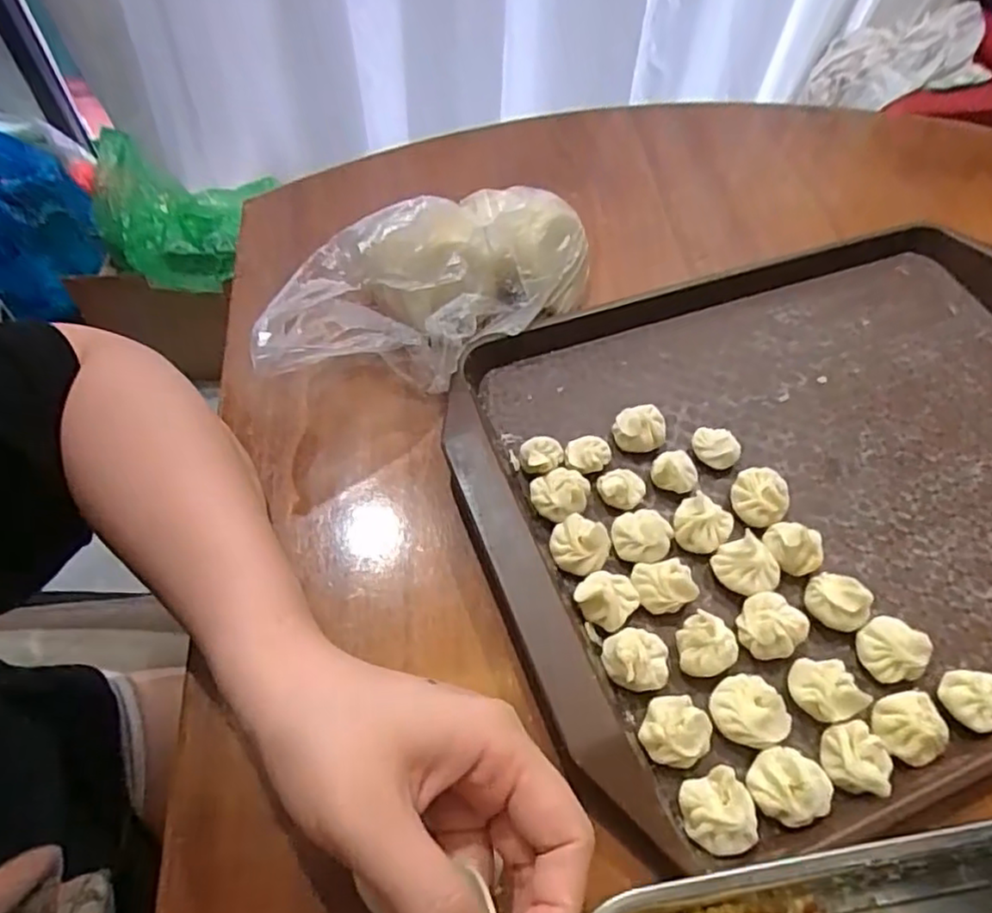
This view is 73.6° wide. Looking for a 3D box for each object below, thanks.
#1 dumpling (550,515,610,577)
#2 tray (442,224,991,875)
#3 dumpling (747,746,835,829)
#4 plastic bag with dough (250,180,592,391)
[{"bbox_3d":[0.042,0.044,0.333,0.029,0.015,0.026,35,62,16],"label":"dumpling"},{"bbox_3d":[0.199,0.003,0.366,0.426,0.023,0.296,-17,61,-15],"label":"tray"},{"bbox_3d":[0.123,0.138,0.277,0.029,0.016,0.027,37,62,17],"label":"dumpling"},{"bbox_3d":[-0.037,-0.093,0.385,0.092,0.074,0.213,38,63,18],"label":"plastic bag with dough"}]

